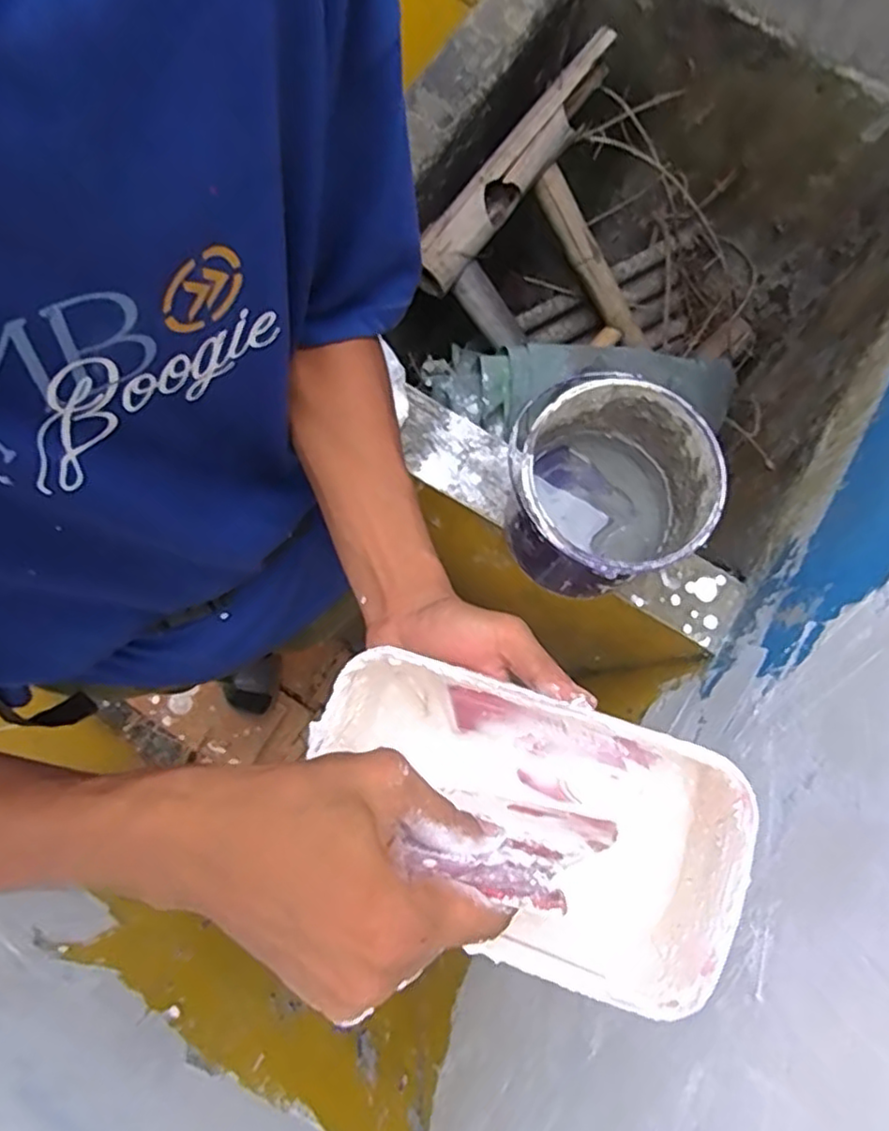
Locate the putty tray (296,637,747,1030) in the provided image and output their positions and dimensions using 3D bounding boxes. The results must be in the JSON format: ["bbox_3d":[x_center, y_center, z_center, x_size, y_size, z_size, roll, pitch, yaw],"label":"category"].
[{"bbox_3d":[0.030,0.116,0.315,0.188,0.089,0.108,17,80,2],"label":"putty tray"}]

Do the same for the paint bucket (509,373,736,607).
[{"bbox_3d":[0.164,-0.073,0.696,0.184,0.172,0.185,0,80,-1],"label":"paint bucket"}]

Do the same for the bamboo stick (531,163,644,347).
[{"bbox_3d":[0.279,-0.553,1.238,0.047,0.428,0.059,19,76,45],"label":"bamboo stick"}]

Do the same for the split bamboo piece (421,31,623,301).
[{"bbox_3d":[0.120,-0.635,1.042,0.068,0.065,0.505,37,81,6],"label":"split bamboo piece"}]

